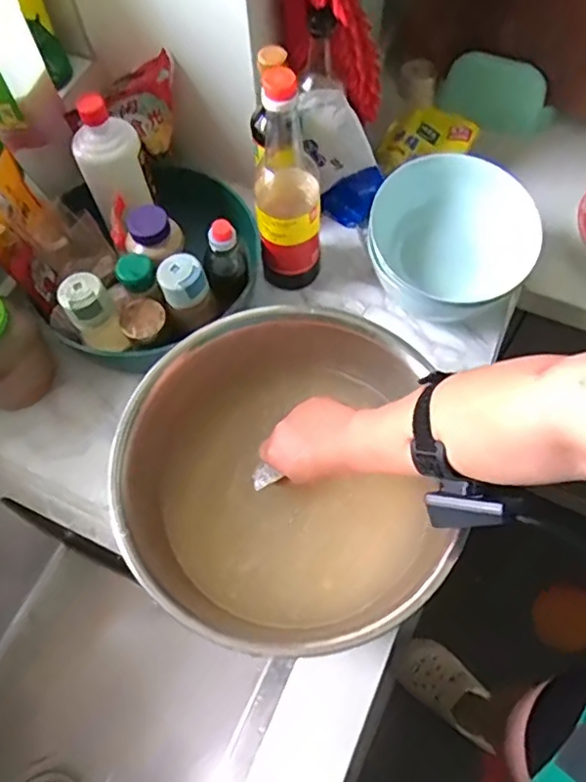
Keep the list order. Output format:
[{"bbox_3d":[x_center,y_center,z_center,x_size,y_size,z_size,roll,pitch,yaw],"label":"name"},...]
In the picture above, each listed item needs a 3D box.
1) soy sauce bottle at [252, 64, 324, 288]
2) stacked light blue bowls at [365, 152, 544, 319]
[{"bbox_3d":[-0.006,-0.223,0.663,0.071,0.265,0.061,0,64,2],"label":"soy sauce bottle"},{"bbox_3d":[0.185,-0.174,0.720,0.185,0.135,0.168,-35,68,-14],"label":"stacked light blue bowls"}]

